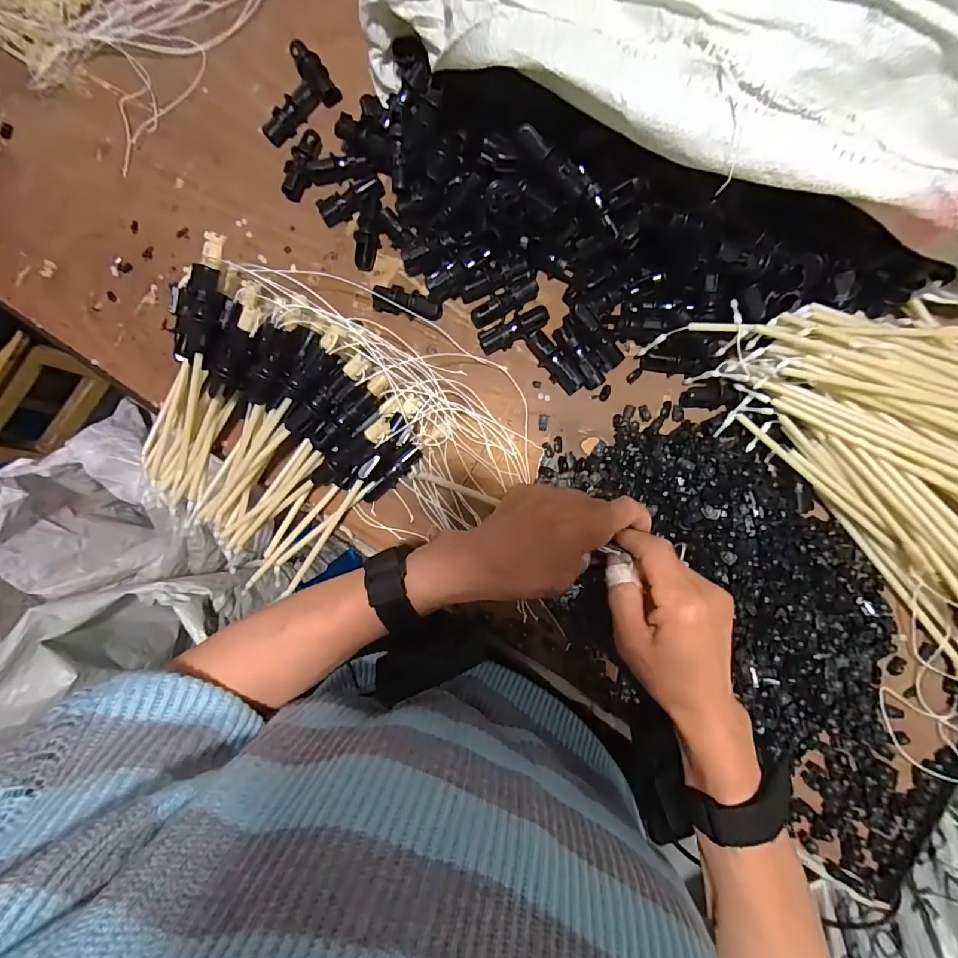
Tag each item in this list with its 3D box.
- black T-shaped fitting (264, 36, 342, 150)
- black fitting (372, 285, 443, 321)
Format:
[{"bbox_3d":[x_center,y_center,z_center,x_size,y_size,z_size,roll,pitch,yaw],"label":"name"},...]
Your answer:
[{"bbox_3d":[-0.192,-0.391,0.463,0.088,0.023,0.059,-40,83,1],"label":"black T-shaped fitting"},{"bbox_3d":[-0.069,-0.169,0.434,0.064,0.024,0.023,11,86,6],"label":"black fitting"}]

